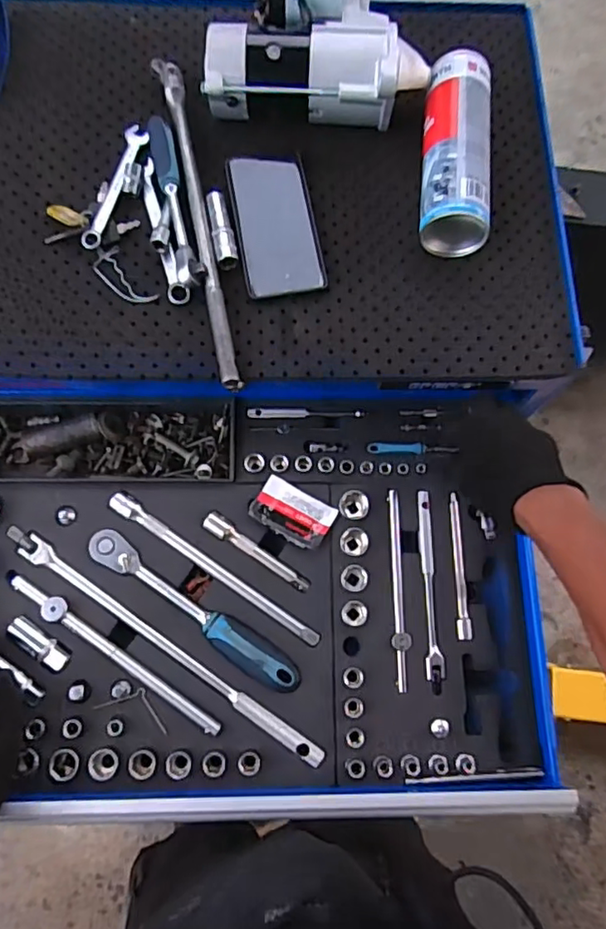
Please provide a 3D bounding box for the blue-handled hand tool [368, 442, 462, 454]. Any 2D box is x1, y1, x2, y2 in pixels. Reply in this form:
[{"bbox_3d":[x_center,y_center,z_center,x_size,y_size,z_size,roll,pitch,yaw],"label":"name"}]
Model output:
[{"bbox_3d":[0.113,-0.018,0.631,0.088,0.008,0.013,0,71,-1],"label":"blue-handled hand tool"}]

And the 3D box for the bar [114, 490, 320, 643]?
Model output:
[{"bbox_3d":[-0.091,0.104,0.597,0.252,0.015,0.018,33,74,10],"label":"bar"}]

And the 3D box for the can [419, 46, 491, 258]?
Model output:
[{"bbox_3d":[0.155,-0.313,0.601,0.068,0.059,0.218,5,78,-1],"label":"can"}]

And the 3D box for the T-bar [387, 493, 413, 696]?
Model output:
[{"bbox_3d":[0.096,0.123,0.596,0.016,0.012,0.194,0,71,-1],"label":"T-bar"}]

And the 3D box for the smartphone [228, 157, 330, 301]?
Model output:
[{"bbox_3d":[-0.028,-0.247,0.606,0.078,0.012,0.162,-10,79,-4],"label":"smartphone"}]

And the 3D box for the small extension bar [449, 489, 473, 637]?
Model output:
[{"bbox_3d":[0.161,0.103,0.605,0.013,0.012,0.143,0,71,-1],"label":"small extension bar"}]

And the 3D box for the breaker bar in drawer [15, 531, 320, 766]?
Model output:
[{"bbox_3d":[-0.139,0.173,0.575,0.372,0.018,0.022,35,79,5],"label":"breaker bar in drawer"}]

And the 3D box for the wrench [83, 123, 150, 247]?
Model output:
[{"bbox_3d":[-0.190,-0.291,0.613,0.032,0.011,0.163,11,78,0],"label":"wrench"}]

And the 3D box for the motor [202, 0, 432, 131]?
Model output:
[{"bbox_3d":[0.014,-0.414,0.613,0.228,0.087,0.135,8,77,0],"label":"motor"}]

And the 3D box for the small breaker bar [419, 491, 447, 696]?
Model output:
[{"bbox_3d":[0.129,0.124,0.597,0.018,0.012,0.195,0,71,-1],"label":"small breaker bar"}]

